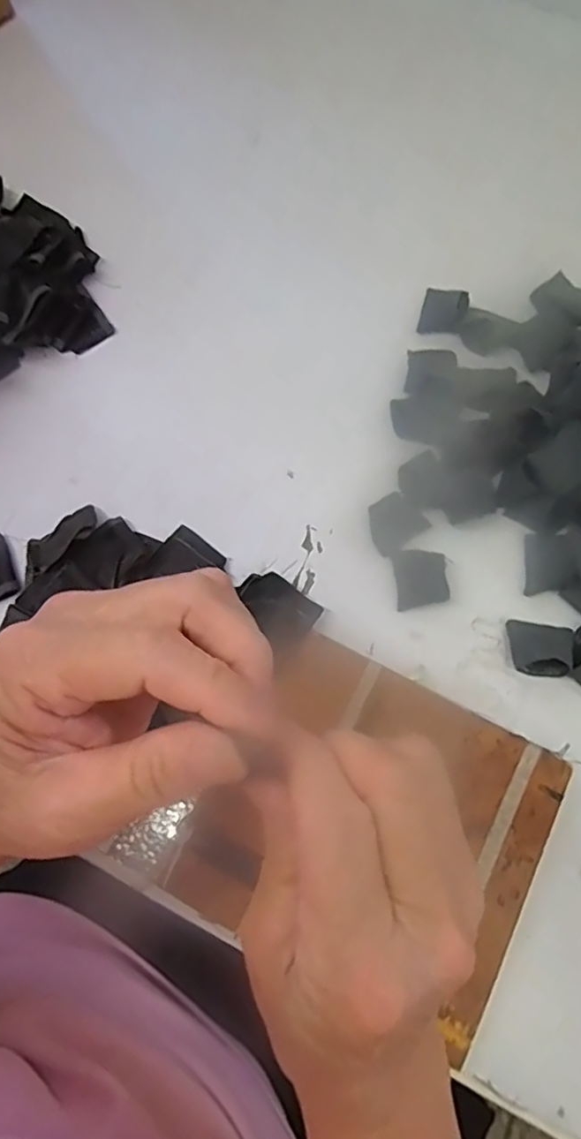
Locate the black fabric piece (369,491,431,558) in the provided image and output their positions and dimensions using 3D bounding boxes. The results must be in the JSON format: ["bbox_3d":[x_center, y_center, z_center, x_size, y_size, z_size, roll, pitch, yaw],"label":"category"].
[{"bbox_3d":[0.073,-0.033,0.428,0.040,0.004,0.037,-35,74,-10],"label":"black fabric piece"}]

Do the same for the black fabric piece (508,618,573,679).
[{"bbox_3d":[0.163,0.051,0.387,0.040,0.021,0.036,11,72,5],"label":"black fabric piece"}]

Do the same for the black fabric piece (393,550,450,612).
[{"bbox_3d":[0.092,0.006,0.421,0.035,0.010,0.040,-5,72,-1],"label":"black fabric piece"}]

